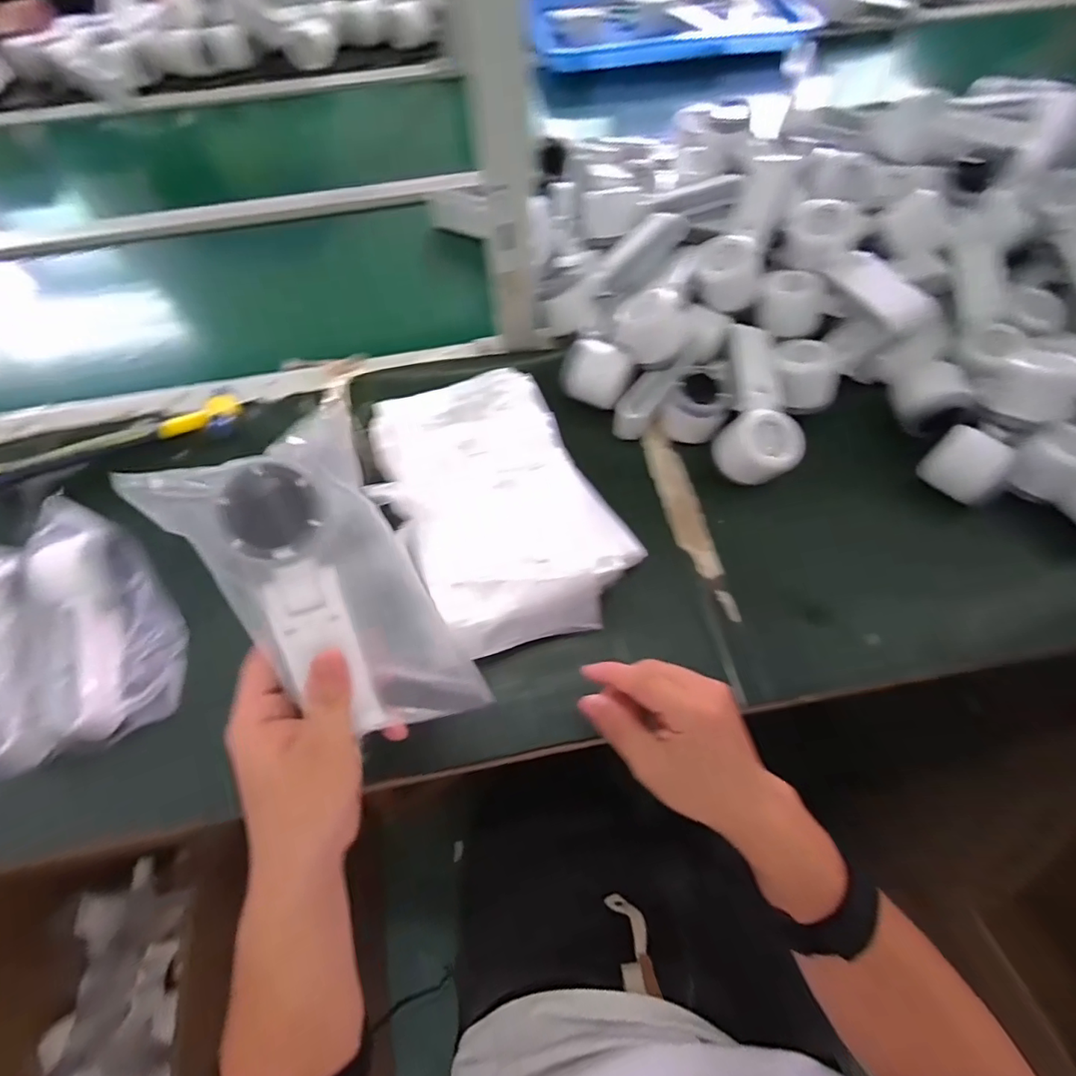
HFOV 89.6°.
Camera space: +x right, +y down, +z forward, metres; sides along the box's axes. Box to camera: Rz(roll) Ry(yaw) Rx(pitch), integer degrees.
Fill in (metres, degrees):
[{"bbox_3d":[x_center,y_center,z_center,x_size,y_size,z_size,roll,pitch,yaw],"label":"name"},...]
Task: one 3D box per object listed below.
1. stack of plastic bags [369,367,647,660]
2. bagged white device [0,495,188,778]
[{"bbox_3d":[-0.042,-0.023,0.478,0.185,0.061,0.250,-27,66,-12],"label":"stack of plastic bags"},{"bbox_3d":[-0.379,0.069,0.427,0.136,0.082,0.187,-24,65,-11],"label":"bagged white device"}]

